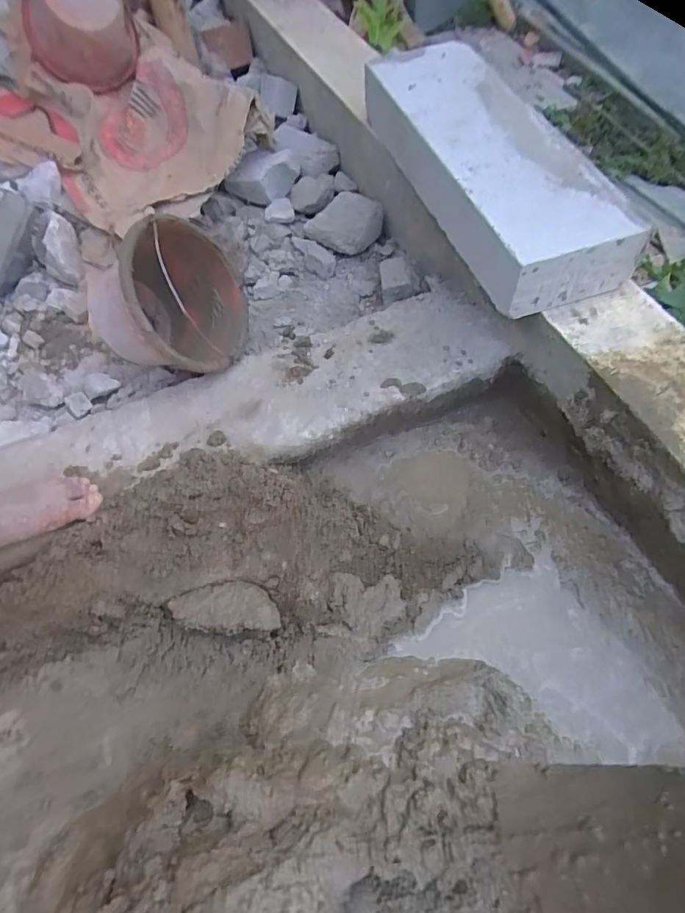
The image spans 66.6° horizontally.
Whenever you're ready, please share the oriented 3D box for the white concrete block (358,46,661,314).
[{"bbox_3d":[0.231,-0.514,0.882,0.230,0.107,0.660,-18,61,-7],"label":"white concrete block"}]

